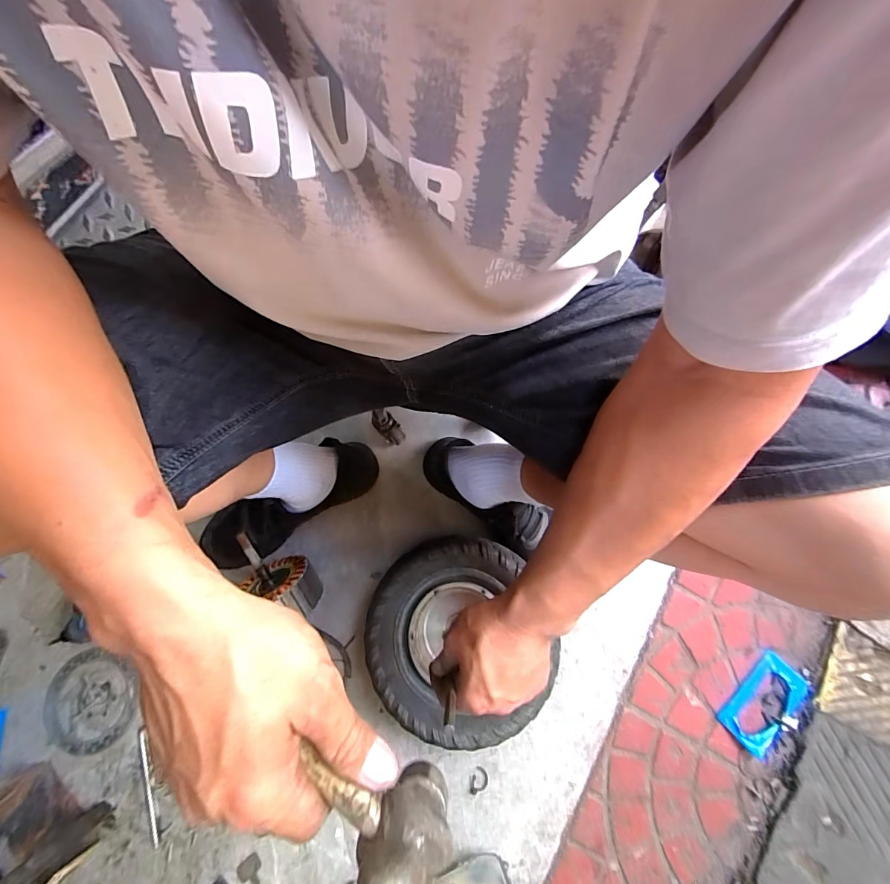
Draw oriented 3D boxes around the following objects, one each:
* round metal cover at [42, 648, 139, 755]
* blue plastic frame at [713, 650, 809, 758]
[{"bbox_3d":[-0.516,0.375,0.600,0.130,0.010,0.133,0,75,2],"label":"round metal cover"},{"bbox_3d":[0.467,0.381,0.606,0.085,0.007,0.132,43,80,12],"label":"blue plastic frame"}]

